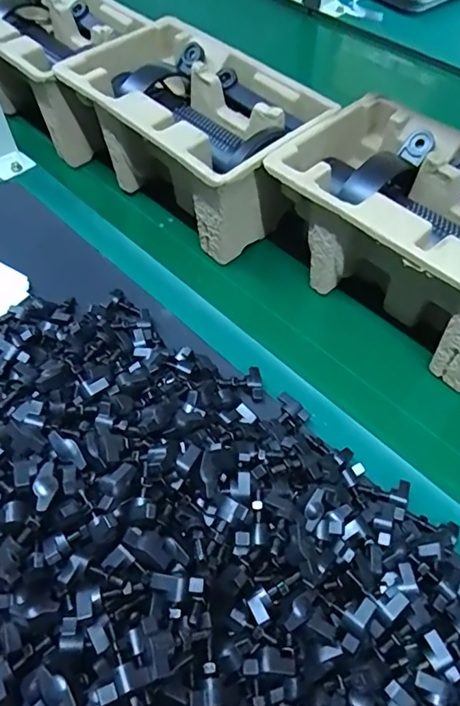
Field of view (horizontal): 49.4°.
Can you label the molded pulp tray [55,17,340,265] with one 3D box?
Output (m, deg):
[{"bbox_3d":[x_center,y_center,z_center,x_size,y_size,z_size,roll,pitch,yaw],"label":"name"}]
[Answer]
[{"bbox_3d":[-0.035,-0.199,0.474,0.145,0.119,0.223,-36,60,-29],"label":"molded pulp tray"}]

